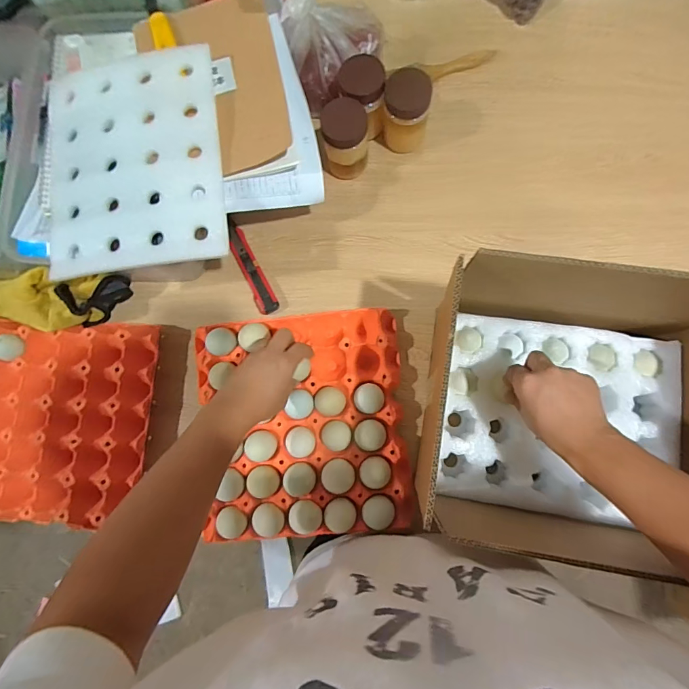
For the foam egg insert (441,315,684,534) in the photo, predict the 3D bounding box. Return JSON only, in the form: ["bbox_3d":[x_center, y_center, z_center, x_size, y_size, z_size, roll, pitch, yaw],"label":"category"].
[{"bbox_3d":[0.248,0.086,0.481,0.261,0.068,0.218,8,83,6],"label":"foam egg insert"}]

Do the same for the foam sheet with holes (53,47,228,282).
[{"bbox_3d":[-0.264,-0.226,0.487,0.222,0.022,0.267,-7,82,4],"label":"foam sheet with holes"}]

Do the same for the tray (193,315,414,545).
[{"bbox_3d":[-0.061,0.103,0.528,0.276,0.046,0.280,-5,82,4],"label":"tray"}]

